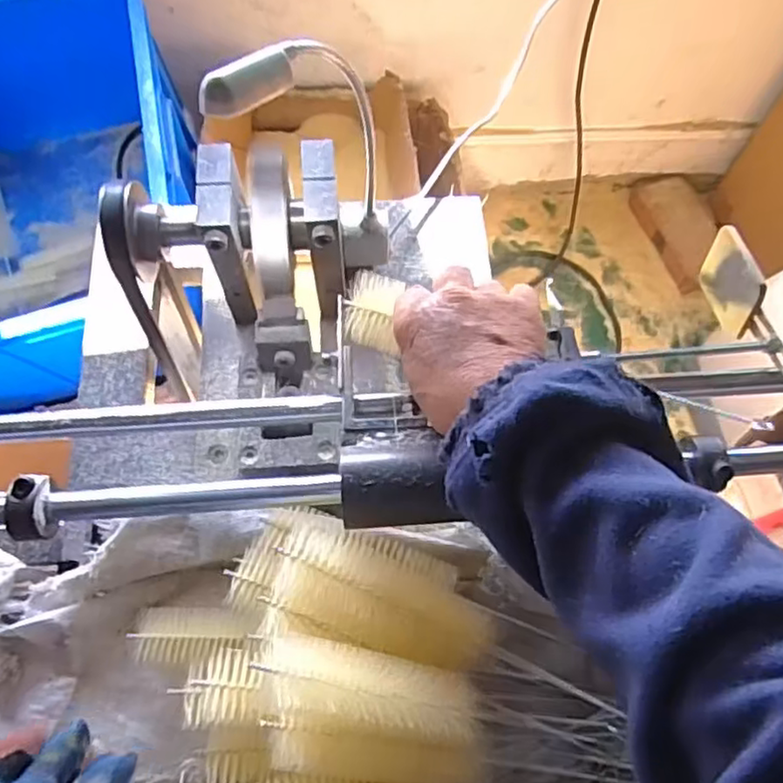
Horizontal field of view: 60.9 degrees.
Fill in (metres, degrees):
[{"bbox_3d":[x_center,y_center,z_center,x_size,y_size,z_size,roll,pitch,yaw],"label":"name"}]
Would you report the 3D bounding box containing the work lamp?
[{"bbox_3d":[-0.042,-0.120,0.396,0.035,0.204,0.102,35,71,13],"label":"work lamp"}]

